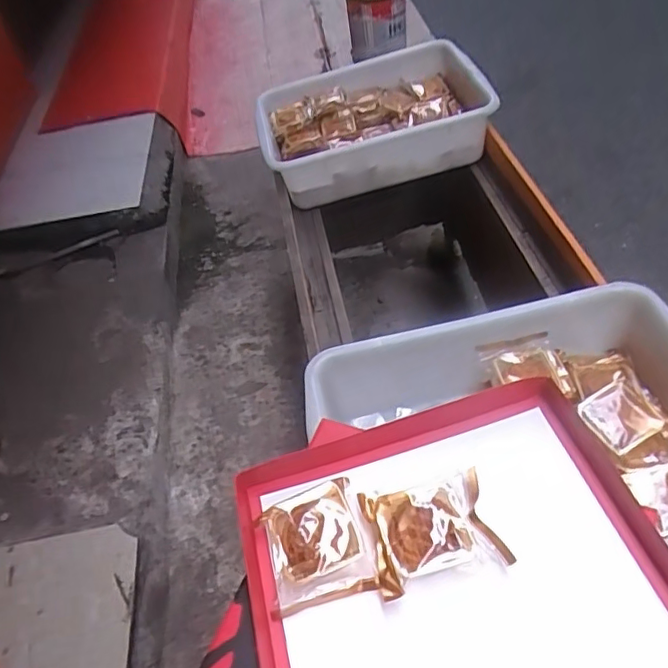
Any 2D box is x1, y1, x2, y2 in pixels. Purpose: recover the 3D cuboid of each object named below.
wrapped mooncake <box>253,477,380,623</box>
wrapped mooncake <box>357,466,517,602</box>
[{"bbox_3d":[-0.020,0.199,0.542,0.095,0.026,0.105,-16,47,-5],"label":"wrapped mooncake"},{"bbox_3d":[0.092,0.181,0.531,0.116,0.030,0.096,-13,47,-3],"label":"wrapped mooncake"}]

